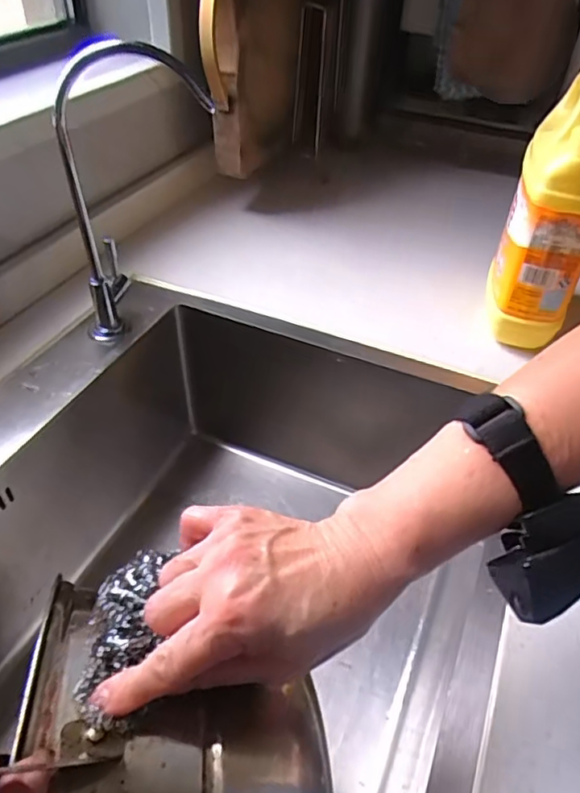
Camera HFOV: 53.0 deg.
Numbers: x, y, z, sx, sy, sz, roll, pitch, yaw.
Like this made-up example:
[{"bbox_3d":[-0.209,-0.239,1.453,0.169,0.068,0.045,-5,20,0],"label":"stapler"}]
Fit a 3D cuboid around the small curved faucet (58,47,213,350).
[{"bbox_3d":[-0.131,-0.171,0.517,0.118,0.250,0.058,-5,42,-12],"label":"small curved faucet"}]

